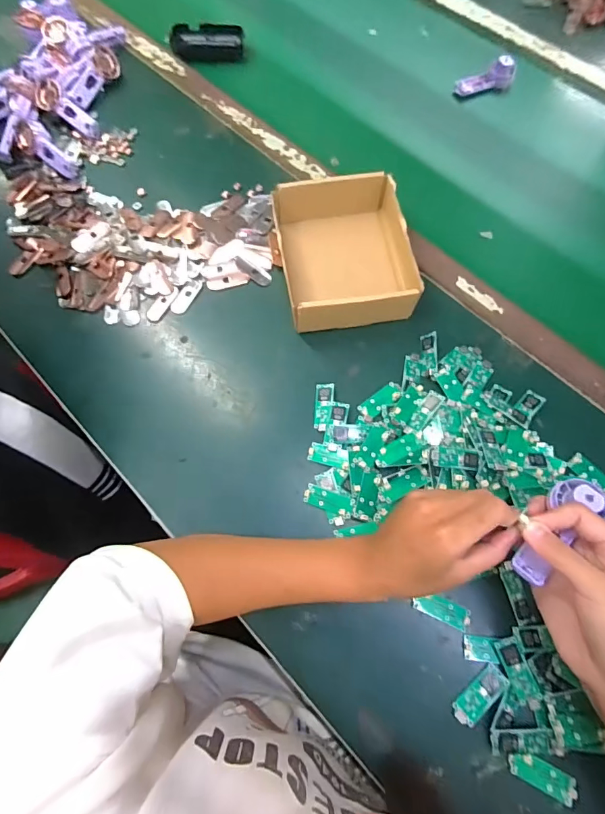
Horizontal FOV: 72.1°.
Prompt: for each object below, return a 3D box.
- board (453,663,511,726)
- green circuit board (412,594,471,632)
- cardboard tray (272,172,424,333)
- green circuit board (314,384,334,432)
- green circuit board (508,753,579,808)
[{"bbox_3d":[0.146,0.238,0.342,0.051,0.006,0.019,-40,57,-9],"label":"board"},{"bbox_3d":[0.125,0.181,0.370,0.048,0.004,0.018,23,71,7],"label":"green circuit board"},{"bbox_3d":[0.046,-0.176,0.477,0.137,0.053,0.168,-9,71,-5],"label":"cardboard tray"},{"bbox_3d":[0.022,0.000,0.437,0.019,0.004,0.051,0,72,21],"label":"green circuit board"},{"bbox_3d":[0.188,0.290,0.325,0.050,0.005,0.019,25,71,7],"label":"green circuit board"}]

